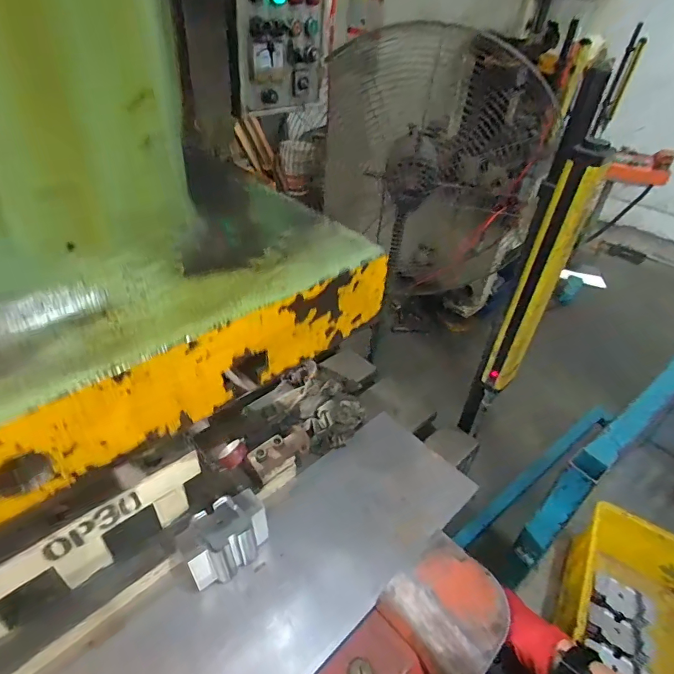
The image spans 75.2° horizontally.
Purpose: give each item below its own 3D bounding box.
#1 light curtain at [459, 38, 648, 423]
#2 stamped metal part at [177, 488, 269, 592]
[{"bbox_3d":[0.263,-0.044,0.626,0.068,0.568,0.100,22,42,21],"label":"light curtain"},{"bbox_3d":[-0.140,0.257,0.549,0.063,0.078,0.104,32,45,29],"label":"stamped metal part"}]

